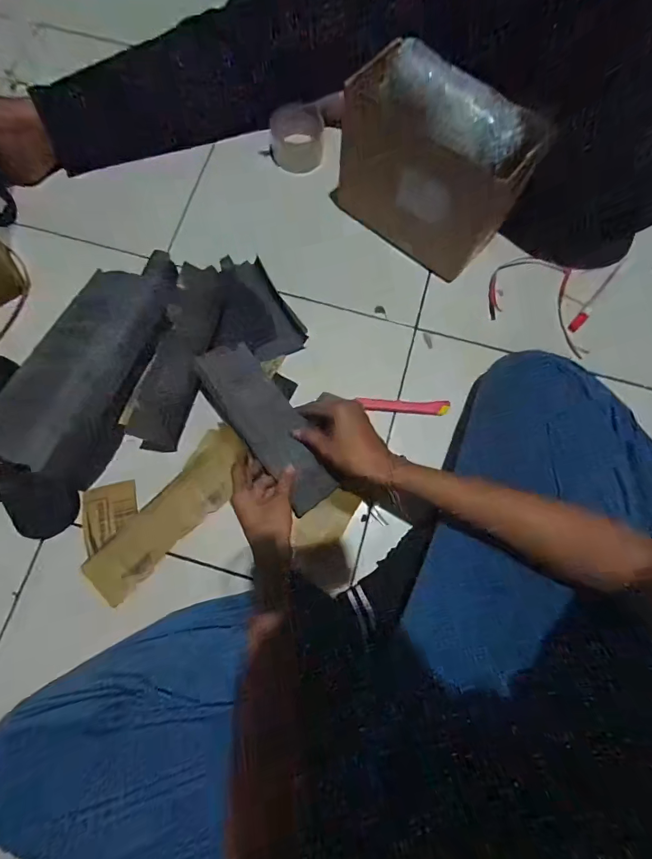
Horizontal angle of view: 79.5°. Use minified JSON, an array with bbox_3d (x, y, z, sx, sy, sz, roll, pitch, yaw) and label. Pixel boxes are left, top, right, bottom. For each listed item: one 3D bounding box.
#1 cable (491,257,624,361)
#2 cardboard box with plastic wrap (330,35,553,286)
[{"bbox_3d":[0.327,-0.200,0.582,0.162,0.012,0.139,22,90,6],"label":"cable"},{"bbox_3d":[0.132,-0.342,0.520,0.246,0.181,0.099,39,80,9],"label":"cardboard box with plastic wrap"}]

